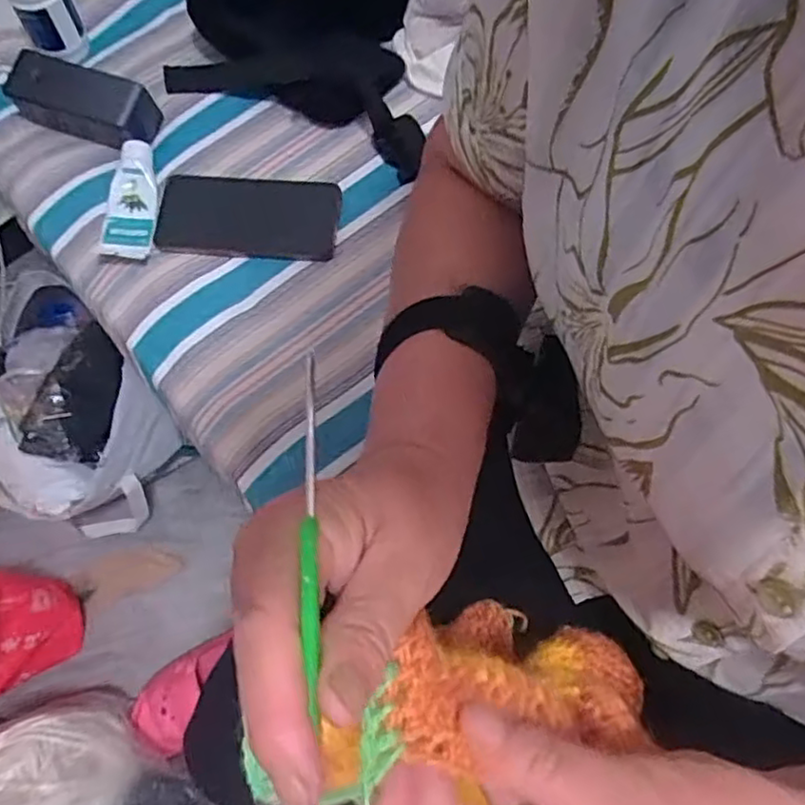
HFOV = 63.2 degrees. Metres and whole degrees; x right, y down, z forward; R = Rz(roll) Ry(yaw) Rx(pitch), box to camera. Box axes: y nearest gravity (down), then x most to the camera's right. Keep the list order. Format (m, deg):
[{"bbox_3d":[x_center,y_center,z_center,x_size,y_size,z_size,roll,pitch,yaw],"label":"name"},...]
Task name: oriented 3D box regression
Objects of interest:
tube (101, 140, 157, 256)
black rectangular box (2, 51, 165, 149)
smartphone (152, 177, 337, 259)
[{"bbox_3d":[-0.258,-0.187,0.617,0.046,0.024,0.129,-6,69,1],"label":"tube"},{"bbox_3d":[-0.316,-0.296,0.641,0.141,0.054,0.044,18,71,9],"label":"black rectangular box"},{"bbox_3d":[-0.144,-0.173,0.606,0.166,0.012,0.082,3,70,4],"label":"smartphone"}]

